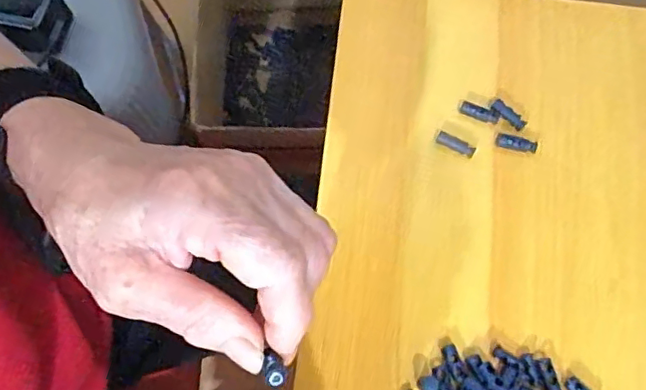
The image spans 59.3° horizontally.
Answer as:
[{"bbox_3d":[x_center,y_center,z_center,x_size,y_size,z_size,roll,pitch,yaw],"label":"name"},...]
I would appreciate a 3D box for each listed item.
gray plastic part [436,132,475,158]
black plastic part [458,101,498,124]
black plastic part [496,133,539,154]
[{"bbox_3d":[0.079,-0.030,0.338,0.023,0.004,0.007,27,73,7],"label":"gray plastic part"},{"bbox_3d":[0.095,-0.050,0.346,0.024,0.004,0.008,25,73,7],"label":"black plastic part"},{"bbox_3d":[0.116,-0.030,0.339,0.025,0.004,0.009,16,72,4],"label":"black plastic part"}]

